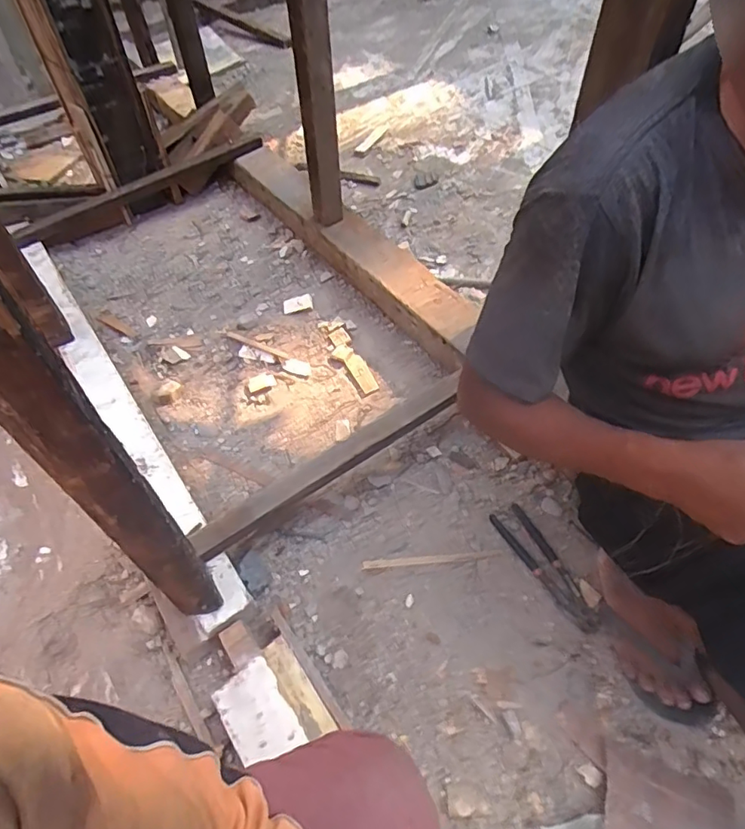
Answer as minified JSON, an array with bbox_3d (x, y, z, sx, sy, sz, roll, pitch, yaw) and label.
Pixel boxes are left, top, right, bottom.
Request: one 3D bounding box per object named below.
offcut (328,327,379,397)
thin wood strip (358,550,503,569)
[{"bbox_3d":[-0.044,-0.110,1.128,0.049,0.016,0.189,-21,55,-14],"label":"offcut"},{"bbox_3d":[0.094,0.233,0.866,0.220,0.007,0.014,-5,53,-2],"label":"thin wood strip"}]

